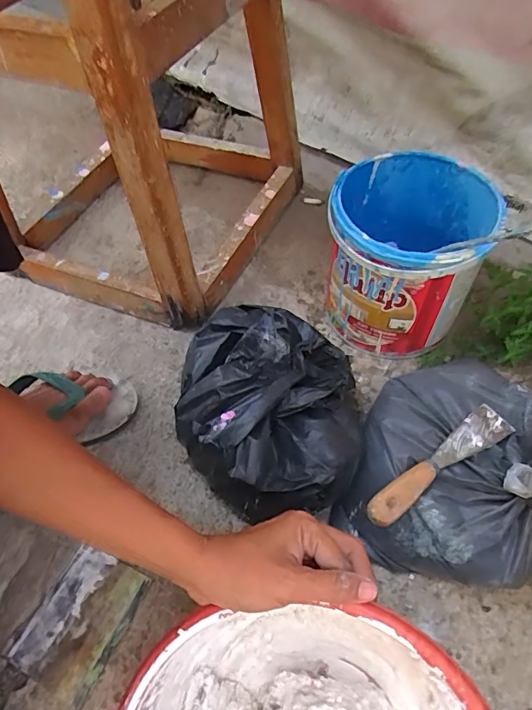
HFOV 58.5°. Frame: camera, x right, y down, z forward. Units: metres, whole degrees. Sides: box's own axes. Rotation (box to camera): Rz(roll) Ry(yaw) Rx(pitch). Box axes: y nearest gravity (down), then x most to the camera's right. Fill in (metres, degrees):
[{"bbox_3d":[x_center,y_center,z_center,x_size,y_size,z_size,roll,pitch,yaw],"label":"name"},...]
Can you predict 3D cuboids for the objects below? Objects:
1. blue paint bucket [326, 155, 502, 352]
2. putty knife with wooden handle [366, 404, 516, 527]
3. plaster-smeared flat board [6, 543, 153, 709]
[{"bbox_3d":[0.167,-0.115,0.594,0.179,0.177,0.201,16,57,14],"label":"blue paint bucket"},{"bbox_3d":[0.164,0.103,0.453,0.171,0.018,0.034,-31,59,-17],"label":"putty knife with wooden handle"},{"bbox_3d":[-0.180,0.256,0.460,0.086,0.006,0.115,20,58,16],"label":"plaster-smeared flat board"}]

